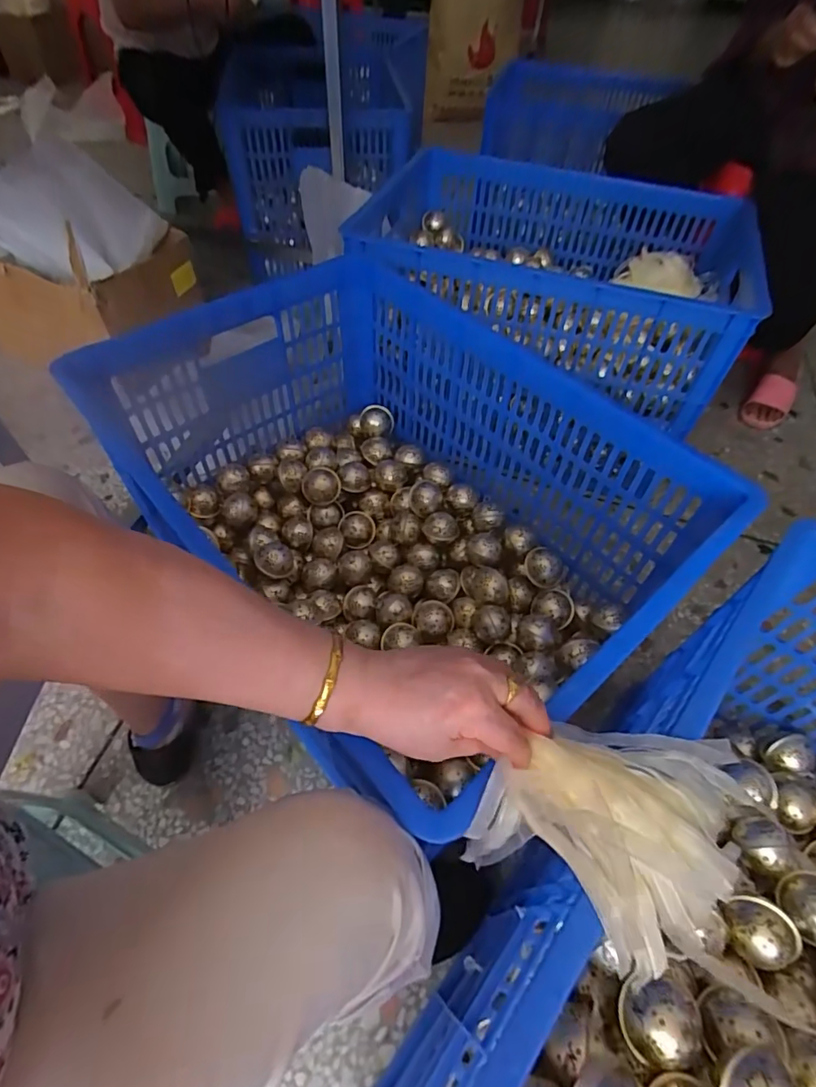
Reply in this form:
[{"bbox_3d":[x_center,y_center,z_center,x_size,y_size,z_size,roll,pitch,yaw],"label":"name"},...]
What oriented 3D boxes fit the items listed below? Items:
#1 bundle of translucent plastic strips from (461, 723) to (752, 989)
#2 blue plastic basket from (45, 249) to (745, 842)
[{"bbox_3d":[0.135,0.172,0.335,0.149,0.051,0.144,29,57,18],"label":"bundle of translucent plastic strips"},{"bbox_3d":[-0.016,-0.051,0.701,0.691,0.321,0.492,39,61,23],"label":"blue plastic basket"}]

